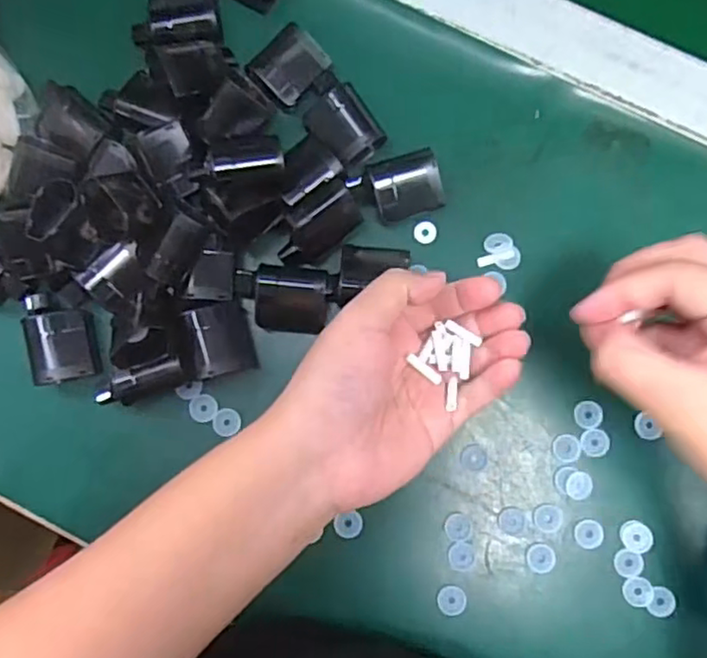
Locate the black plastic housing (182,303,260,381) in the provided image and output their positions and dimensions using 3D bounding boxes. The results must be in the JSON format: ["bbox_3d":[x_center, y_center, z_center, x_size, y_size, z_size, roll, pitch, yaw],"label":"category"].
[{"bbox_3d":[-0.082,0.007,0.400,0.036,0.022,0.042,-16,85,1],"label":"black plastic housing"}]

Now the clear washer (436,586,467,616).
[{"bbox_3d":[0.059,0.164,0.390,0.018,0.004,0.017,0,86,2],"label":"clear washer"}]

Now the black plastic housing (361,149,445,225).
[{"bbox_3d":[0.031,-0.087,0.400,0.049,0.024,0.036,-12,85,1],"label":"black plastic housing"}]

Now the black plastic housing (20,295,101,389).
[{"bbox_3d":[-0.181,0.003,0.402,0.038,0.016,0.057,-15,85,1],"label":"black plastic housing"}]

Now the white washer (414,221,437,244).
[{"bbox_3d":[0.045,-0.061,0.410,0.014,0.004,0.014,0,83,2],"label":"white washer"}]

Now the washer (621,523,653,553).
[{"bbox_3d":[0.171,0.126,0.390,0.016,0.006,0.018,-5,86,2],"label":"washer"}]

